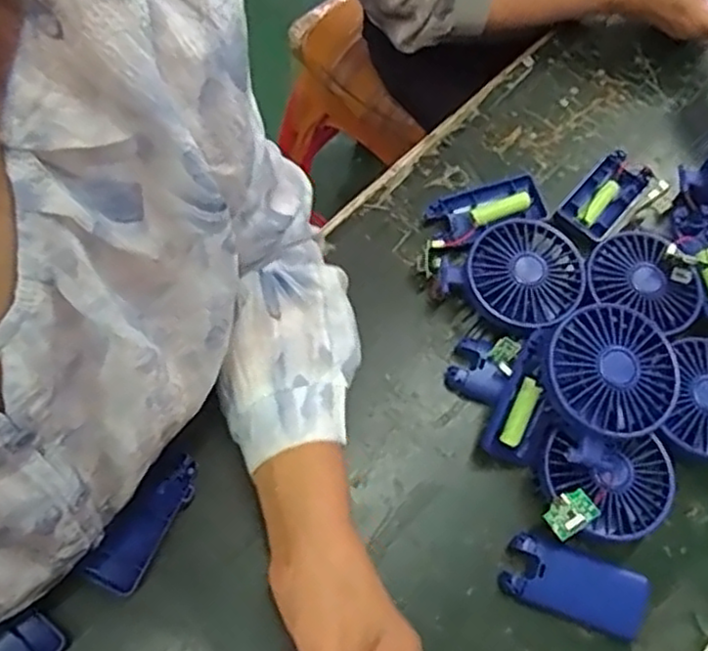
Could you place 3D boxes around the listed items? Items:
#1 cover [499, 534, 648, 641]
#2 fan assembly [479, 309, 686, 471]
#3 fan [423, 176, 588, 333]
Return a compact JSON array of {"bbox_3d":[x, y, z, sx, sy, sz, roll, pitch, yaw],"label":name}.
[{"bbox_3d":[0.148,0.176,0.471,0.092,0.016,0.040,19,66,6],"label":"cover"},{"bbox_3d":[0.151,0.042,0.483,0.113,0.080,0.087,1,66,-3],"label":"fan assembly"},{"bbox_3d":[0.116,-0.054,0.555,0.107,0.042,0.139,-15,67,-9],"label":"fan"}]

